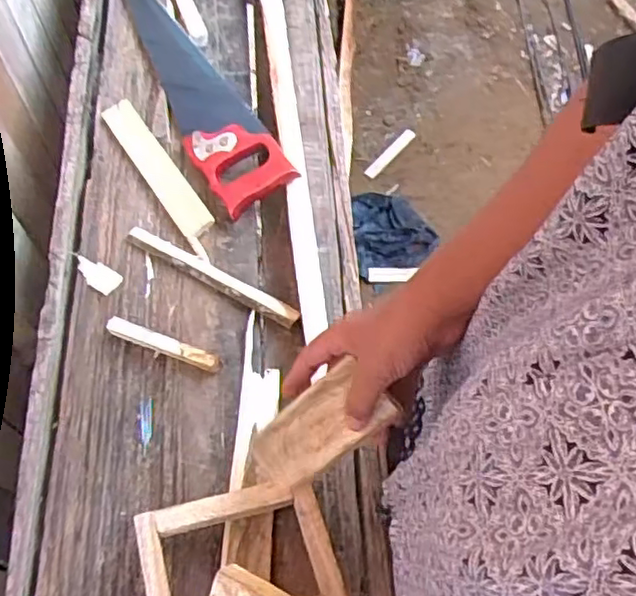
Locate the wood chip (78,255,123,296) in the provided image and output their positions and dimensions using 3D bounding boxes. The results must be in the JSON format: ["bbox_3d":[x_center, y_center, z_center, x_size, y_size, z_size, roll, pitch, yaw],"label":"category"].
[{"bbox_3d":[-0.243,-0.025,0.719,0.059,0.006,0.028,28,70,13],"label":"wood chip"}]

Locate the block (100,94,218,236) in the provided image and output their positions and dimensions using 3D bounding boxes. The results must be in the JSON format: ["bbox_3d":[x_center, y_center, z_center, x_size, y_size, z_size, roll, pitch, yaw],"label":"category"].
[{"bbox_3d":[-0.192,-0.158,0.781,0.038,0.018,0.223,-32,69,-12],"label":"block"}]

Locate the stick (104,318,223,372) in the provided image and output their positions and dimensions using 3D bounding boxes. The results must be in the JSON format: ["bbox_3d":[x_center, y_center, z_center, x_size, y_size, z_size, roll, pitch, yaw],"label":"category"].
[{"bbox_3d":[-0.156,0.047,0.668,0.122,0.025,0.016,19,68,9],"label":"stick"}]

